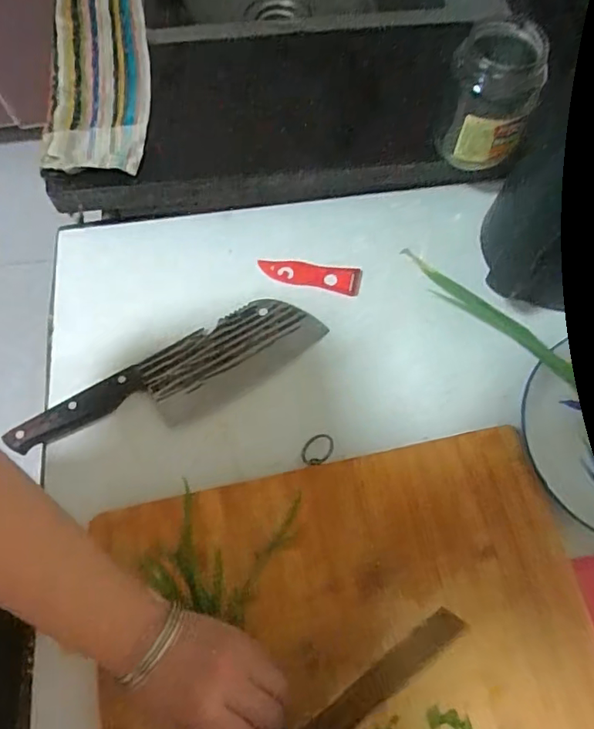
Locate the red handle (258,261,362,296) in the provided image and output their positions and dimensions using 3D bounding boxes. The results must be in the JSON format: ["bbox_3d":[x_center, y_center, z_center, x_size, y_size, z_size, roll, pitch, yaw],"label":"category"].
[{"bbox_3d":[0.013,-0.091,0.565,0.103,0.007,0.027,10,68,6],"label":"red handle"}]

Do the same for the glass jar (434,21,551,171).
[{"bbox_3d":[0.172,-0.237,0.501,0.074,0.104,0.077,9,68,5],"label":"glass jar"}]

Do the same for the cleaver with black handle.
[{"bbox_3d":[-0.113,0.019,0.516,0.288,0.017,0.081,-30,70,-10],"label":"cleaver with black handle"}]

